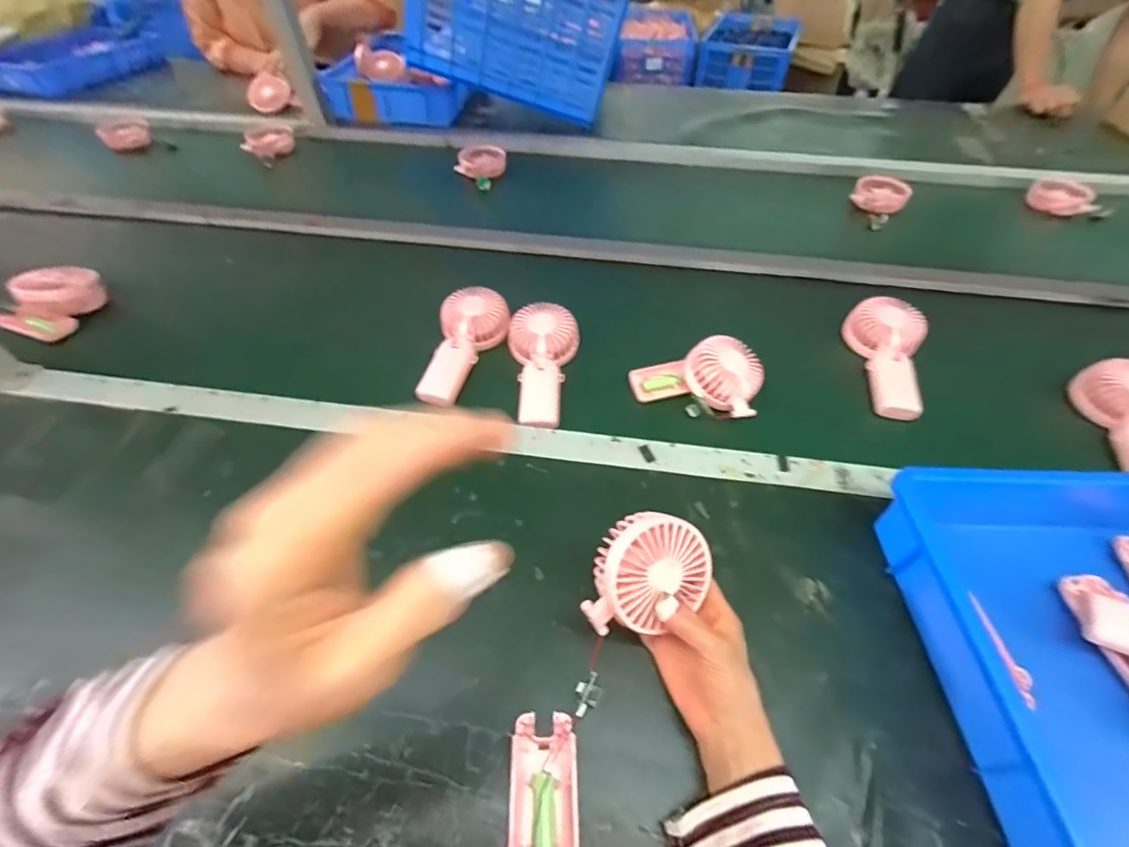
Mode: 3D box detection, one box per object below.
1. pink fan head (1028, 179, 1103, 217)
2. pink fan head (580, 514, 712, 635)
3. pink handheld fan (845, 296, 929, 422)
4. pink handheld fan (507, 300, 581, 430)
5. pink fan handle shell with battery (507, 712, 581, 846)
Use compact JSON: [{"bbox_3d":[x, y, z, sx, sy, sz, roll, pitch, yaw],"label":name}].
[{"bbox_3d":[0.923,-0.419,0.907,0.106,0.034,0.100,37,59,26],"label":"pink fan head"},{"bbox_3d":[0.067,0.115,0.383,0.090,0.040,0.086,16,86,-18],"label":"pink fan head"},{"bbox_3d":[0.408,-0.087,0.626,0.085,0.053,0.174,15,52,12],"label":"pink handheld fan"},{"bbox_3d":[-0.028,-0.073,0.610,0.087,0.030,0.178,2,65,1],"label":"pink handheld fan"},{"bbox_3d":[-0.014,0.262,0.347,0.048,0.016,0.094,0,51,0],"label":"pink fan handle shell with battery"}]

